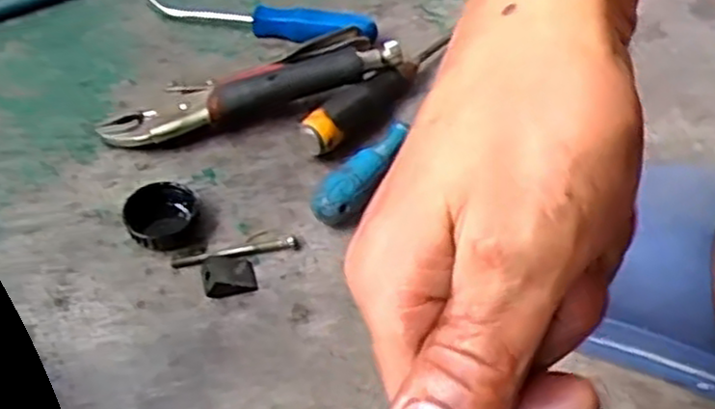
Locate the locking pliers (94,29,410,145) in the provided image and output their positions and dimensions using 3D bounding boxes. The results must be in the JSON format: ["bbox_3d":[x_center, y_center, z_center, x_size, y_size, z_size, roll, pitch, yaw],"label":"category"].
[{"bbox_3d":[-0.079,-0.089,0.548,0.215,0.040,0.059,-15,50,-16],"label":"locking pliers"}]

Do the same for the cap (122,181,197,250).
[{"bbox_3d":[-0.122,0.007,0.474,0.045,0.020,0.041,1,47,-1],"label":"cap"}]

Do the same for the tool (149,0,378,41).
[{"bbox_3d":[-0.082,-0.151,0.615,0.193,0.026,0.028,11,48,7],"label":"tool"}]

